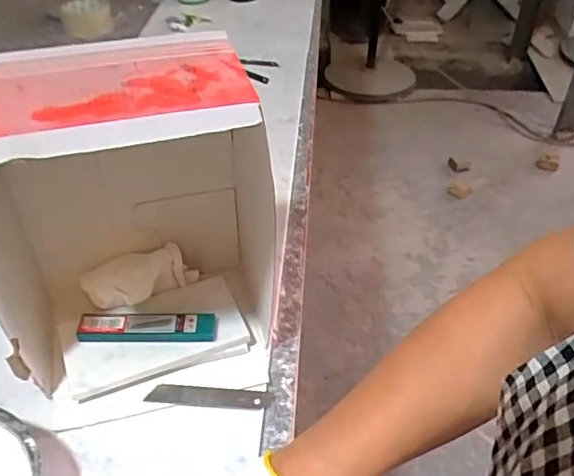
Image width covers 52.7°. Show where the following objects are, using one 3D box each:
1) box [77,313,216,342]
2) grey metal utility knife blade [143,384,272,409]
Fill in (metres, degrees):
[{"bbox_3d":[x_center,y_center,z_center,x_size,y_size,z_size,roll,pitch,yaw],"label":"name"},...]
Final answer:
[{"bbox_3d":[-0.118,0.074,0.490,0.112,0.010,0.026,1,43,0],"label":"box"},{"bbox_3d":[-0.063,0.129,0.474,0.099,0.005,0.018,3,54,0],"label":"grey metal utility knife blade"}]

